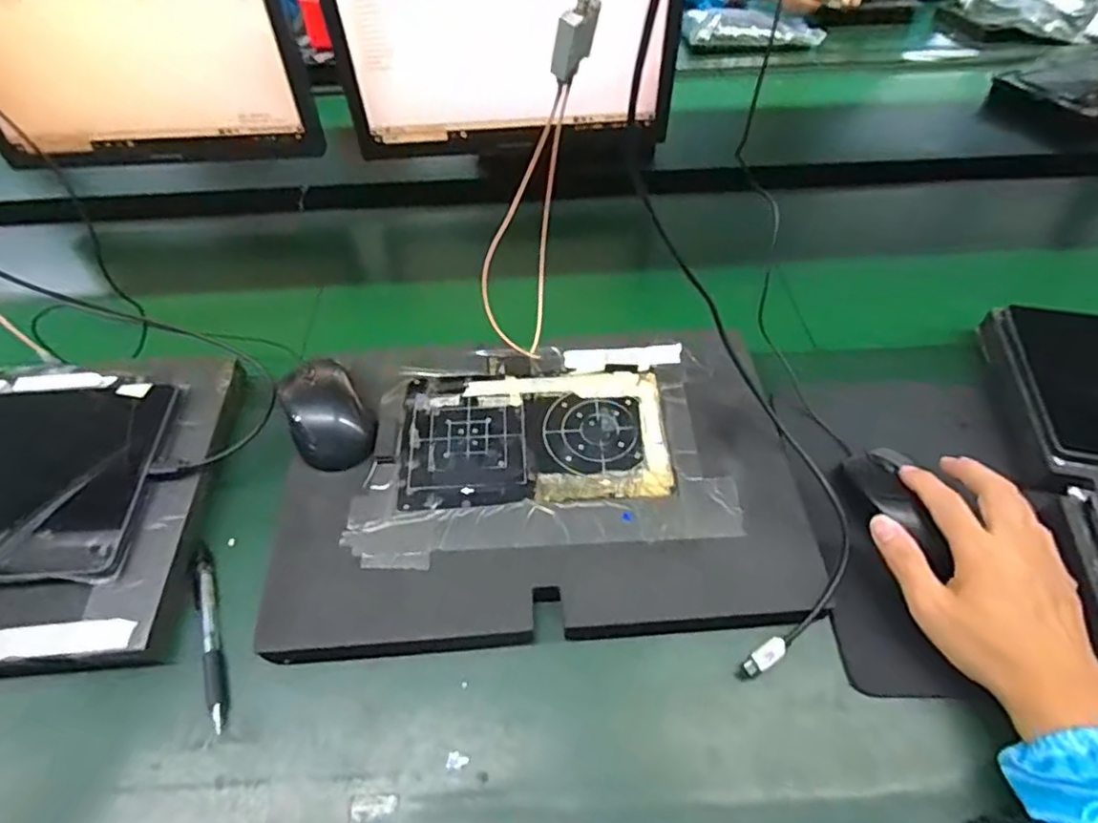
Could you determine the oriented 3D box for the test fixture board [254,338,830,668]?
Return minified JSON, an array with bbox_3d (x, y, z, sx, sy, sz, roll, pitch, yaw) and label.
[{"bbox_3d":[0.001,0.051,0.494,0.388,0.032,0.257,-4,52,-1],"label":"test fixture board"}]

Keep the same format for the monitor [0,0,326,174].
[{"bbox_3d":[-0.458,-0.399,0.657,0.365,0.279,0.049,-4,51,-2],"label":"monitor"}]

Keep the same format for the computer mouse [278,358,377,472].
[{"bbox_3d":[-0.183,0.001,0.510,0.059,0.029,0.098,-24,55,-16],"label":"computer mouse"}]

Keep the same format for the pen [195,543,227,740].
[{"bbox_3d":[-0.238,0.153,0.436,0.012,0.012,0.135,-21,55,-14],"label":"pen"}]

